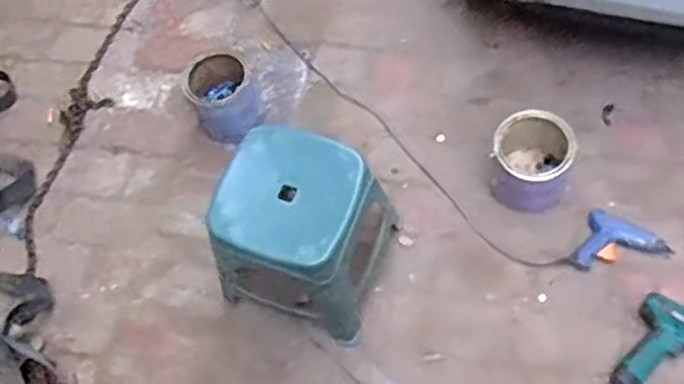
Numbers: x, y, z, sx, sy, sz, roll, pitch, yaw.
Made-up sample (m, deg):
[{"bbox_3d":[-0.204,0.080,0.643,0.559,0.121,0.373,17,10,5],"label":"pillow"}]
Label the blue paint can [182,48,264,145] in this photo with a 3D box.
[{"bbox_3d":[-0.270,-0.226,1.642,0.152,0.149,0.173,-20,65,-2],"label":"blue paint can"}]

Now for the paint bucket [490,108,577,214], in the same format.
[{"bbox_3d":[0.381,-0.061,1.471,0.148,0.159,0.188,12,63,10],"label":"paint bucket"}]

